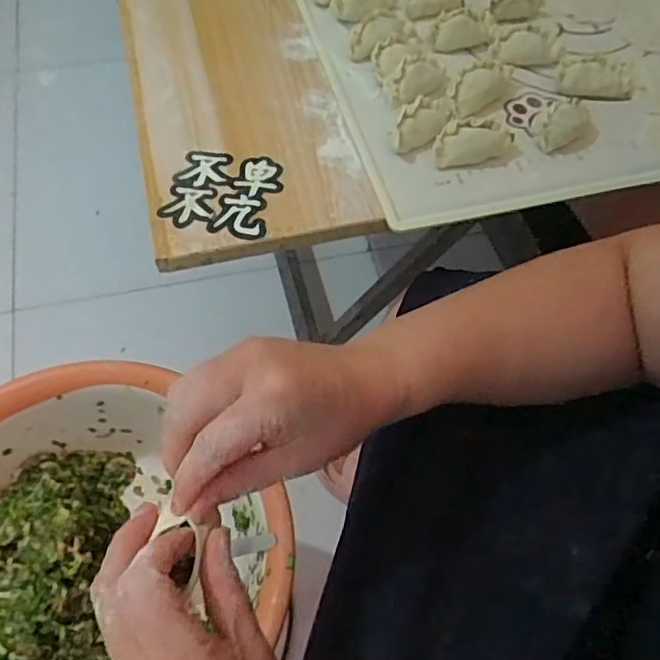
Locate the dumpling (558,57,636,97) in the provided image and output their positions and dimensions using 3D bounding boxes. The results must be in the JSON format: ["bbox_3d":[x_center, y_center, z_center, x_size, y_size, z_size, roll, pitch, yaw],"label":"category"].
[{"bbox_3d":[0.211,-0.200,0.488,0.062,0.016,0.032,6,60,-1],"label":"dumpling"}]

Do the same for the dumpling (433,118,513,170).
[{"bbox_3d":[0.103,-0.136,0.443,0.056,0.019,0.027,-14,62,-12],"label":"dumpling"}]

